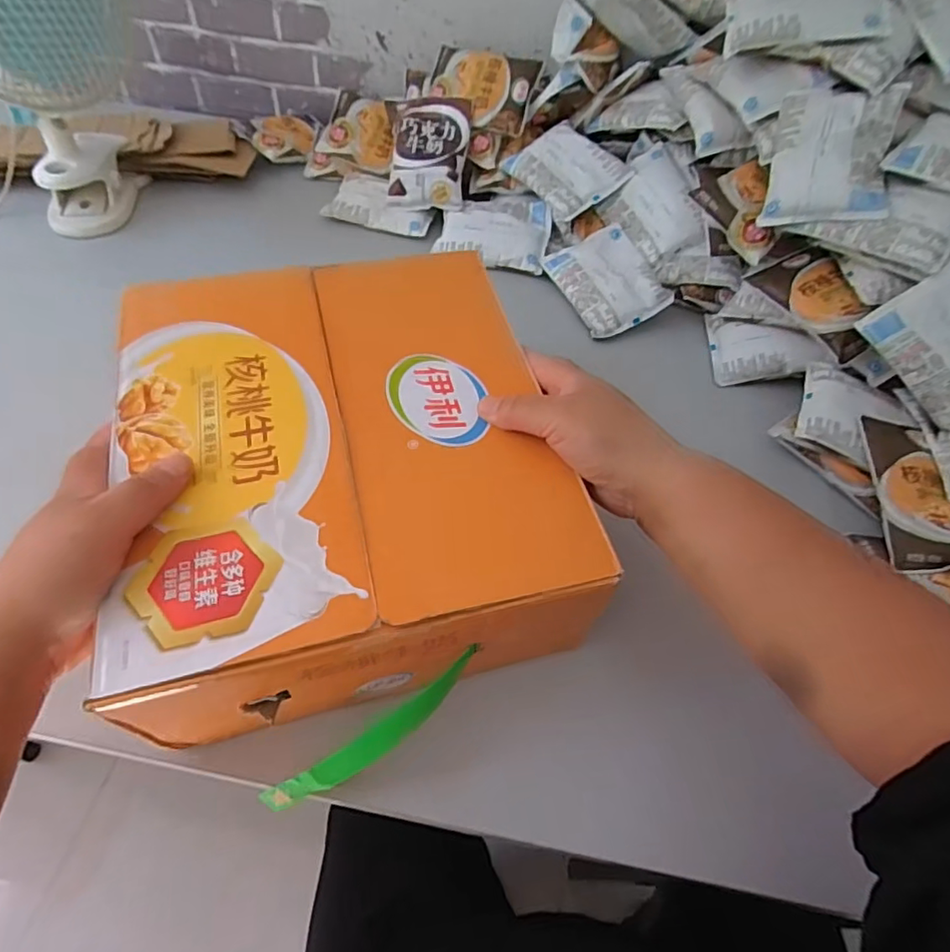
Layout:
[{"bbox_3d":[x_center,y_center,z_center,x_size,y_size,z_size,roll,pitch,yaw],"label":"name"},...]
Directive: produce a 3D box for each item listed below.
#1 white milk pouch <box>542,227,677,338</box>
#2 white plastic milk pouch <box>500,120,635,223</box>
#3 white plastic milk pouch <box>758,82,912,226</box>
[{"bbox_3d":[0.139,-0.209,0.607,0.092,0.017,0.122,-27,66,1],"label":"white milk pouch"},{"bbox_3d":[0.102,-0.346,0.649,0.093,0.016,0.115,-37,73,-5],"label":"white plastic milk pouch"},{"bbox_3d":[0.311,-0.281,0.505,0.092,0.021,0.117,10,84,24],"label":"white plastic milk pouch"}]

